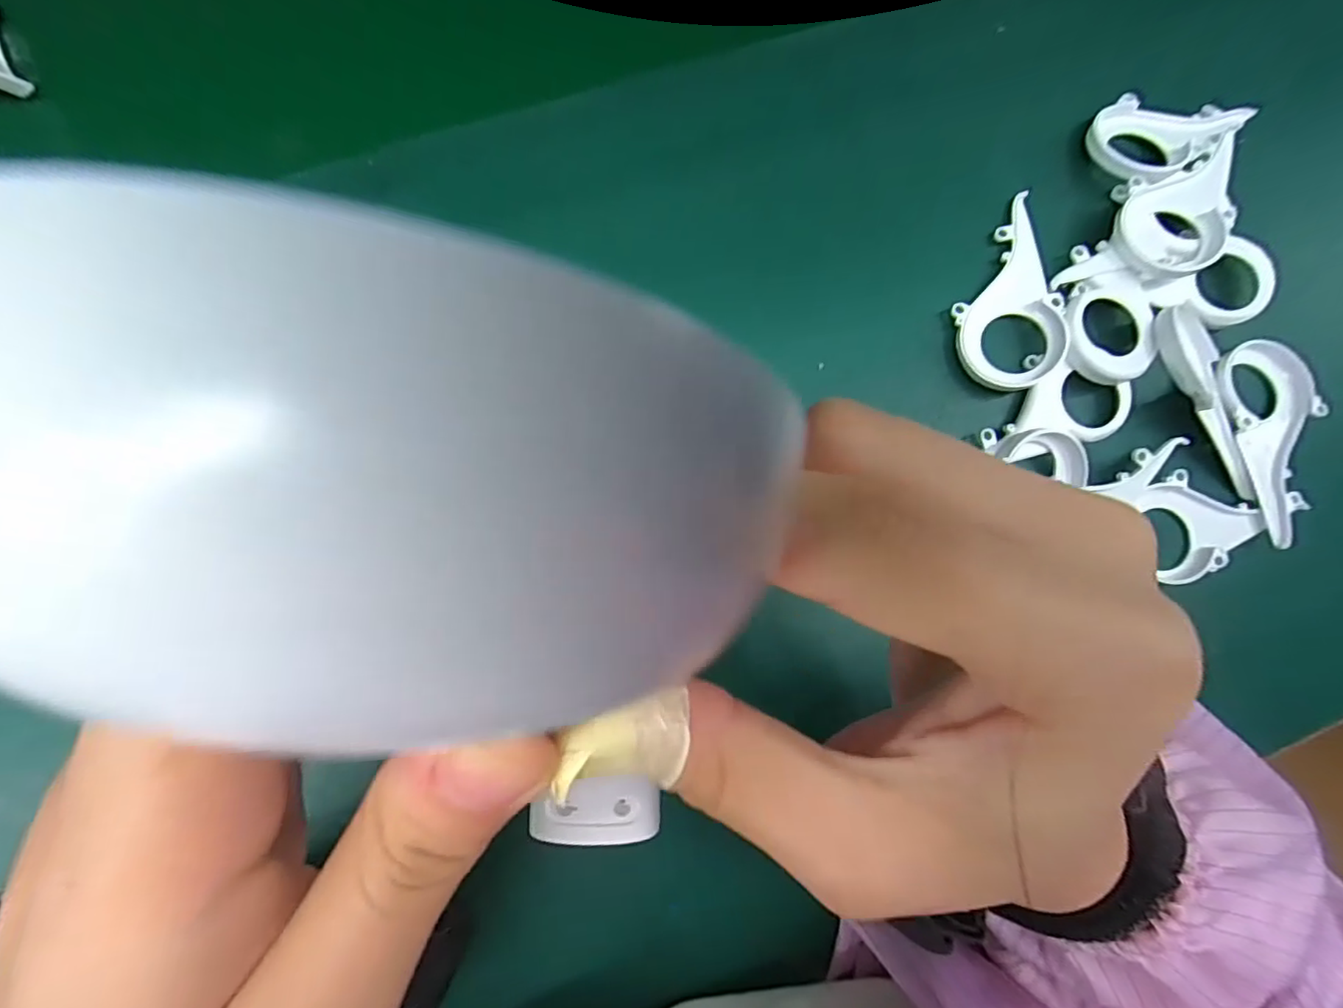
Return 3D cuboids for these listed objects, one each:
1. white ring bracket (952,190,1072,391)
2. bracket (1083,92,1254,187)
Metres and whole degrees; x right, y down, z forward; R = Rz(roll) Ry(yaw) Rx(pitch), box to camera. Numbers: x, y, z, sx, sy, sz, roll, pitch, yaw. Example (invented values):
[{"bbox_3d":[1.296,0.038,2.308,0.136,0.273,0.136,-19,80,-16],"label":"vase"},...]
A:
[{"bbox_3d":[0.151,-0.096,0.268,0.046,0.013,0.089,-8,81,-9],"label":"white ring bracket"},{"bbox_3d":[0.247,-0.183,0.285,0.091,0.015,0.047,-22,83,-11],"label":"bracket"}]

